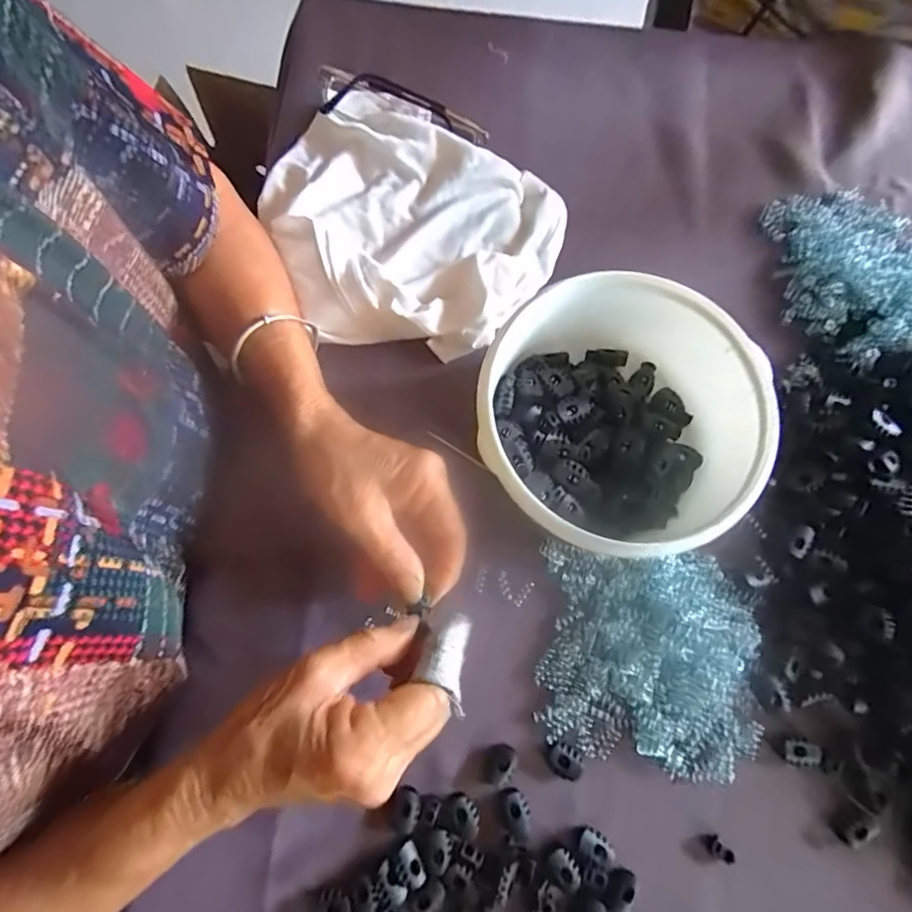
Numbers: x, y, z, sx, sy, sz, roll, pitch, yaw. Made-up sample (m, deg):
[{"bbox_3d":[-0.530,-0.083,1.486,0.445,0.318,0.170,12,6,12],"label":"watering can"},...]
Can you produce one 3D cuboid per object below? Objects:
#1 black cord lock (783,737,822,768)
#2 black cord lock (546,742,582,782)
[{"bbox_3d":[0.210,0.180,0.309,0.022,0.010,0.016,22,77,7],"label":"black cord lock"},{"bbox_3d":[0.066,0.183,0.303,0.022,0.004,0.018,30,78,9],"label":"black cord lock"}]

